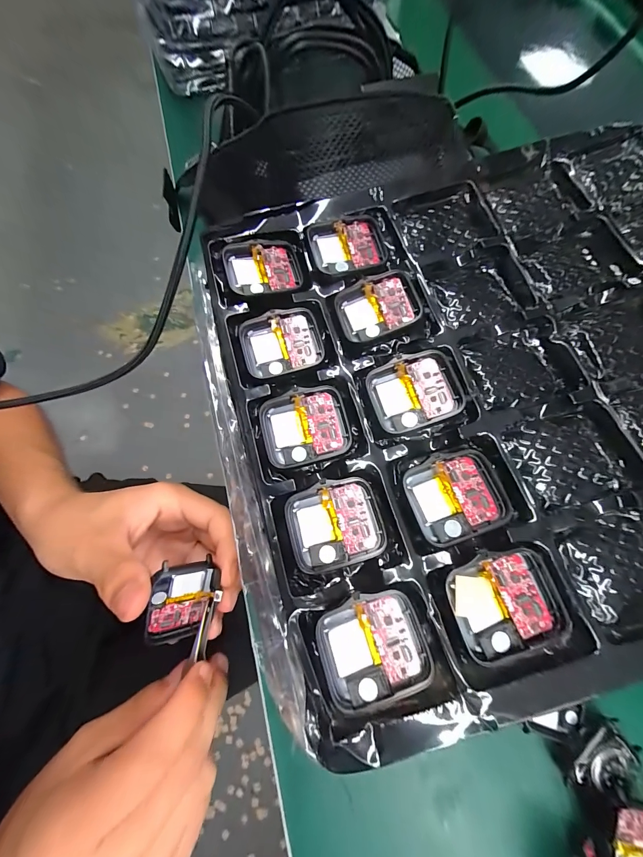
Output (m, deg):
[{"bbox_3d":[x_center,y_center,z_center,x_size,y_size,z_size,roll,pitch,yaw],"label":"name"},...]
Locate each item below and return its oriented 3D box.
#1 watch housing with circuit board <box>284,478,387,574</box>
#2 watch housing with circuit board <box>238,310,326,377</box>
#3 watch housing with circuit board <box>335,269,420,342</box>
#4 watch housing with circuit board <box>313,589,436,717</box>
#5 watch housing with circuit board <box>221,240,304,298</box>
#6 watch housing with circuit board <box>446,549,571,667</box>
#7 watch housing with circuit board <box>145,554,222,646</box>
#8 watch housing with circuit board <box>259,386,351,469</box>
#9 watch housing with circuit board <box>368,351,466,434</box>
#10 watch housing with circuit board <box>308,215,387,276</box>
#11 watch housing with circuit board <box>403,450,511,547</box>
[{"bbox_3d":[0.006,0.044,0.148,0.043,0.006,0.036,-16,72,-4],"label":"watch housing with circuit board"},{"bbox_3d":[-0.021,-0.047,0.175,0.043,0.008,0.035,-15,72,-4],"label":"watch housing with circuit board"},{"bbox_3d":[0.031,-0.067,0.175,0.042,0.008,0.035,-14,72,-3],"label":"watch housing with circuit board"},{"bbox_3d":[0.021,0.090,0.131,0.043,0.008,0.037,-18,72,-5],"label":"watch housing with circuit board"},{"bbox_3d":[-0.034,-0.094,0.185,0.042,0.008,0.036,-13,72,-4],"label":"watch housing with circuit board"},{"bbox_3d":[0.075,0.071,0.130,0.043,0.005,0.036,-16,72,-4],"label":"watch housing with circuit board"},{"bbox_3d":[-0.076,0.096,0.176,0.034,0.006,0.046,7,100,-37],"label":"watch housing with circuit board"},{"bbox_3d":[-0.008,-0.001,0.160,0.043,0.008,0.036,-14,72,-3],"label":"watch housing with circuit board"},{"bbox_3d":[0.047,-0.019,0.161,0.044,0.010,0.037,-20,73,-5],"label":"watch housing with circuit board"},{"bbox_3d":[0.017,-0.108,0.187,0.045,0.007,0.036,-14,72,-4],"label":"watch housing with circuit board"},{"bbox_3d":[0.062,0.031,0.147,0.042,0.007,0.037,-15,72,-4],"label":"watch housing with circuit board"}]

